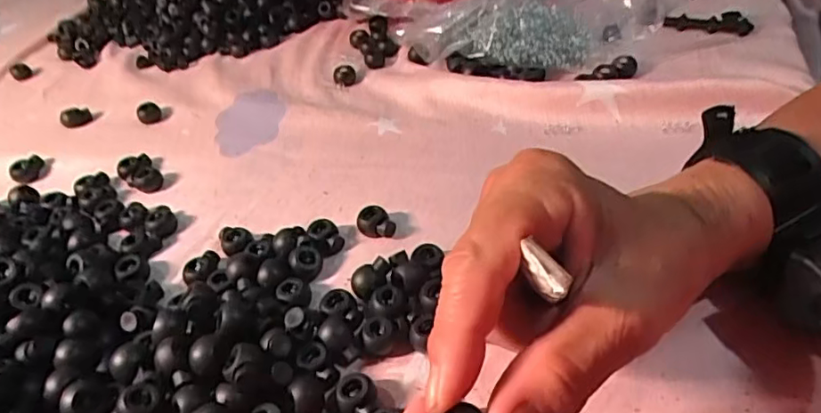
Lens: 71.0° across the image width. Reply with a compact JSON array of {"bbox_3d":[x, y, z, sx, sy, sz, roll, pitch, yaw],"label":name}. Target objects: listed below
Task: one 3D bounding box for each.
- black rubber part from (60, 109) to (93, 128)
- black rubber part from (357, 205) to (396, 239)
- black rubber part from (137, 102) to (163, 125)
[{"bbox_3d":[-0.271,-0.073,0.466,0.022,0.009,0.019,-28,45,-22],"label":"black rubber part"},{"bbox_3d":[-0.020,0.010,0.319,0.015,0.013,0.021,-32,46,-25],"label":"black rubber part"},{"bbox_3d":[-0.207,-0.074,0.456,0.017,0.011,0.019,-24,43,-18],"label":"black rubber part"}]

